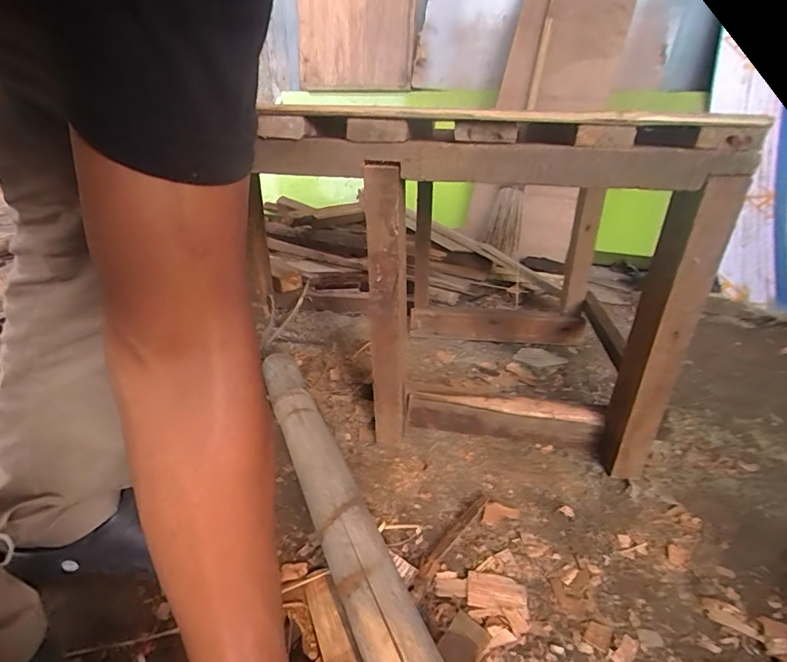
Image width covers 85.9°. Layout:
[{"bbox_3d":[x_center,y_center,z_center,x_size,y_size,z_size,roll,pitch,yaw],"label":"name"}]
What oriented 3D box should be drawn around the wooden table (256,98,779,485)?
[{"bbox_3d":[0.165,-0.102,0.692,0.460,0.454,0.492,8,28,13],"label":"wooden table"}]

